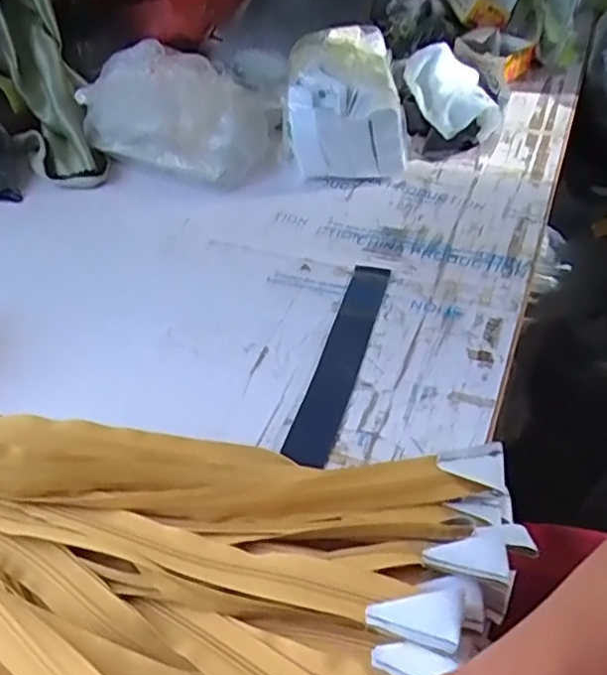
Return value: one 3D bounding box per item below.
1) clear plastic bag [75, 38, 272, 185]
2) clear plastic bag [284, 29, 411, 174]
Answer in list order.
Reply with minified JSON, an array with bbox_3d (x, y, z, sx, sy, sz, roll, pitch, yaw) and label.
[{"bbox_3d":[-0.146,-0.277,0.798,0.224,0.116,0.111,16,50,20],"label":"clear plastic bag"},{"bbox_3d":[0.045,-0.290,0.797,0.129,0.118,0.201,-7,46,-1],"label":"clear plastic bag"}]

